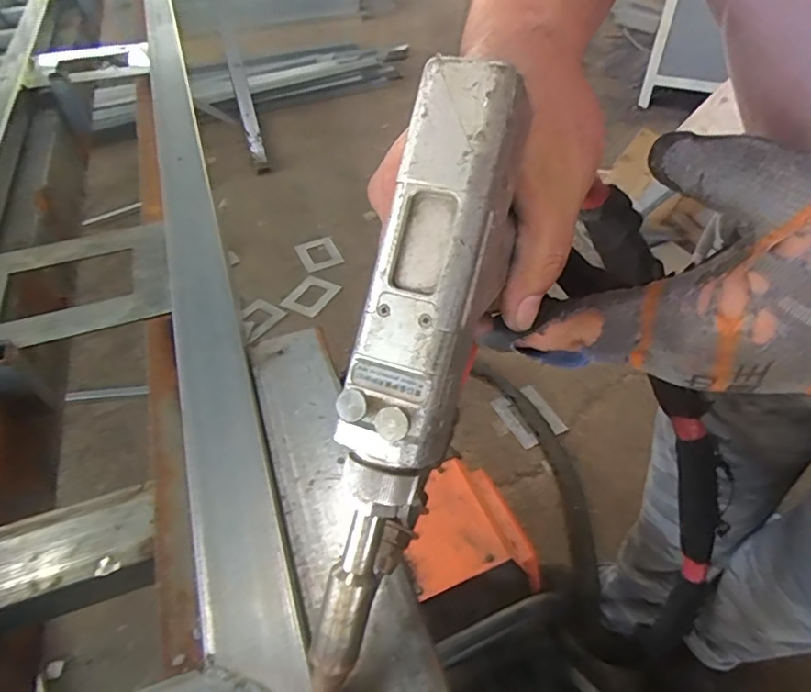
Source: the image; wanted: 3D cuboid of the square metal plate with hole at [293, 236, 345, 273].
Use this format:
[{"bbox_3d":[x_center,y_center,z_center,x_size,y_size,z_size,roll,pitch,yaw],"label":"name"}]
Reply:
[{"bbox_3d":[-0.264,-0.283,1.658,0.115,0.008,0.132,-21,50,-16],"label":"square metal plate with hole"}]

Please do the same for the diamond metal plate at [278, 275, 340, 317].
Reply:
[{"bbox_3d":[-0.267,-0.141,1.538,0.119,0.008,0.137,23,57,23],"label":"diamond metal plate"}]

